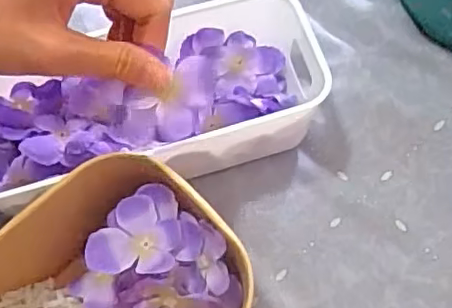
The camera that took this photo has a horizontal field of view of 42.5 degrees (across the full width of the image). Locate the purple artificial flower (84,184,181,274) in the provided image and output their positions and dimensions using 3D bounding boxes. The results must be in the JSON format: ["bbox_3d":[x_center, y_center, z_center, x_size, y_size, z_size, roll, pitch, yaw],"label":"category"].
[{"bbox_3d":[-0.049,0.039,0.304,0.047,0.011,0.046,1,68,3],"label":"purple artificial flower"}]

